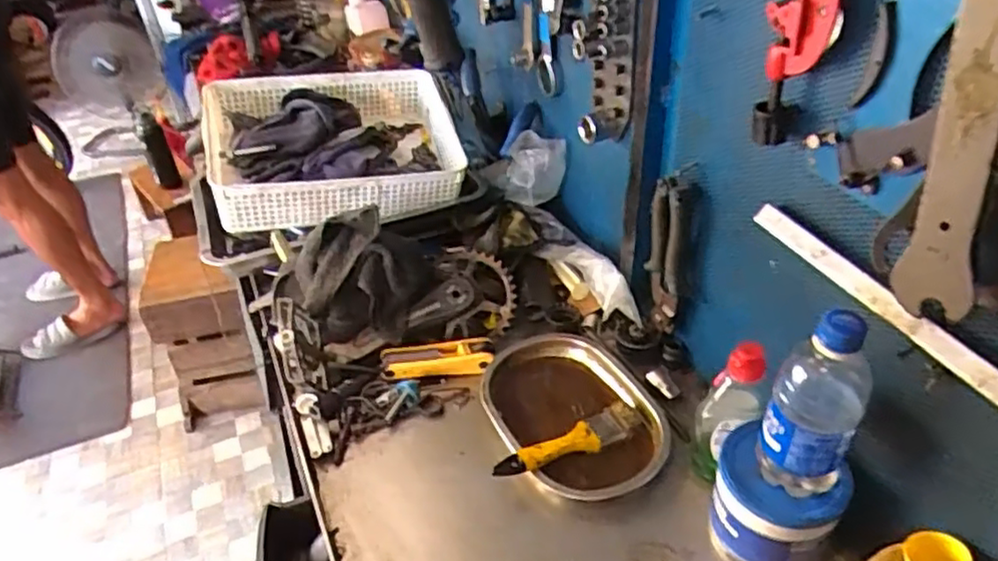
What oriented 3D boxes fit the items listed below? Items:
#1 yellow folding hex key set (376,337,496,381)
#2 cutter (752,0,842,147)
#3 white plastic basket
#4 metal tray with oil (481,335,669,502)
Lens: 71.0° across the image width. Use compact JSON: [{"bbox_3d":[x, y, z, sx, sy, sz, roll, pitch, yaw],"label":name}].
[{"bbox_3d":[-0.071,0.094,0.814,0.127,0.029,0.038,-3,37,-1],"label":"yellow folding hex key set"},{"bbox_3d":[0.210,-0.166,0.496,0.028,0.149,0.046,-13,38,-12],"label":"cutter"},{"bbox_3d":[-0.223,-0.189,0.981,0.347,0.118,0.240,-12,37,-11],"label":"white plastic basket"},{"bbox_3d":[0.079,0.139,0.748,0.164,0.034,0.216,-23,42,-24],"label":"metal tray with oil"}]

